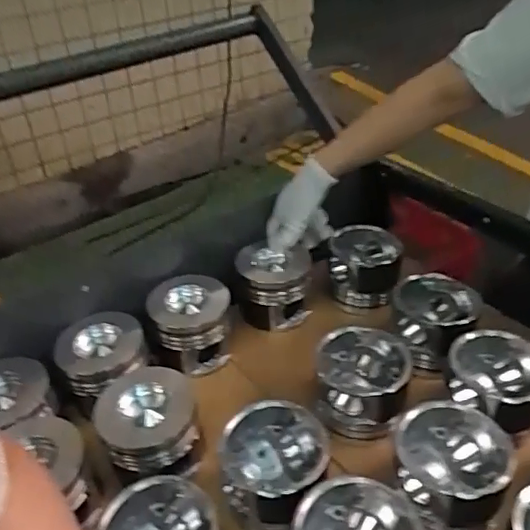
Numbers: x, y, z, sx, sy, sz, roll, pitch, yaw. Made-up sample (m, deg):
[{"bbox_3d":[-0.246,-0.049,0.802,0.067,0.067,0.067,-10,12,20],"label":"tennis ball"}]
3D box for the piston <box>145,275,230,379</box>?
[{"bbox_3d":[-0.105,0.081,0.802,0.107,0.093,0.117,-3,37,2],"label":"piston"}]

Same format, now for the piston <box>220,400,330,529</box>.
[{"bbox_3d":[0.008,0.209,0.598,0.104,0.076,0.108,20,43,29],"label":"piston"}]

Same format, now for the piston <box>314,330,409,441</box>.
[{"bbox_3d":[0.120,0.145,0.691,0.105,0.084,0.104,2,37,9],"label":"piston"}]

